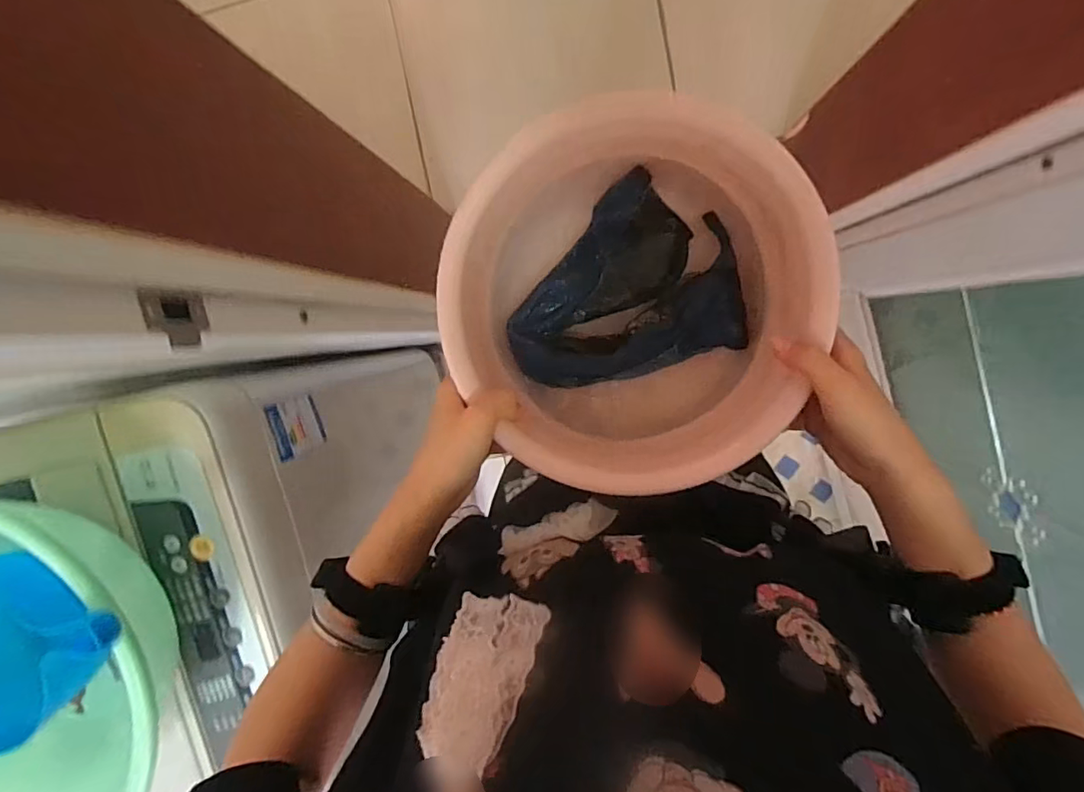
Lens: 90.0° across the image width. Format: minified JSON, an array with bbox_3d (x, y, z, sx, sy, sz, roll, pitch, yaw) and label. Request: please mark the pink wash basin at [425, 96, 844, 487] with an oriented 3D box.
[{"bbox_3d":[0.063,-0.064,0.392,0.246,0.083,0.242,1,98,5],"label":"pink wash basin"}]

